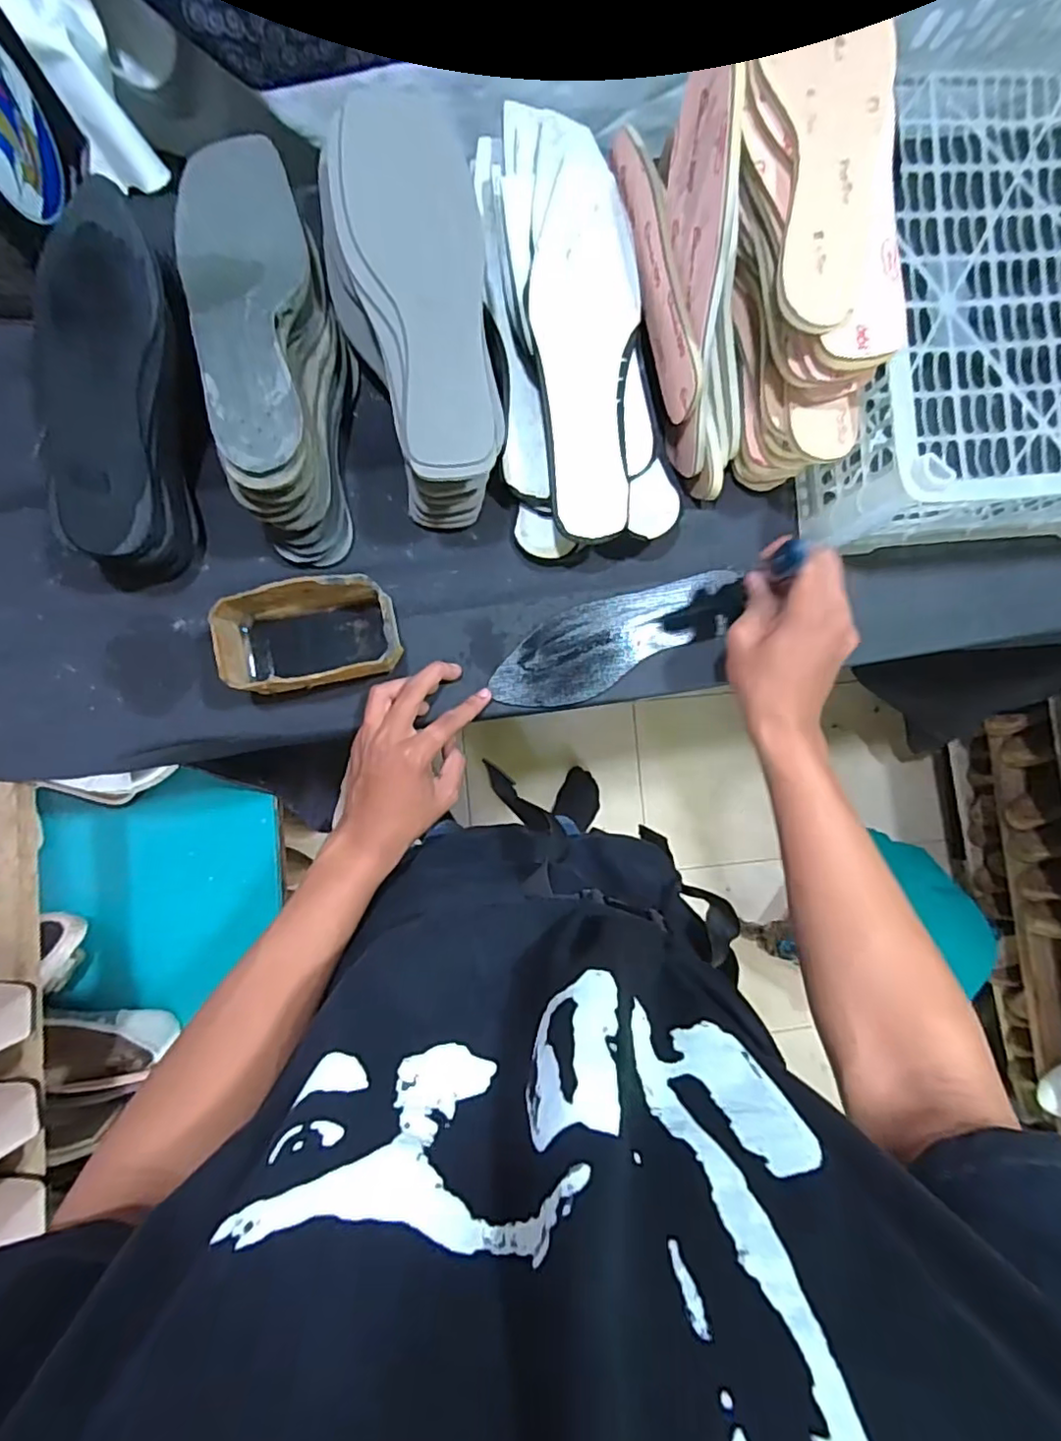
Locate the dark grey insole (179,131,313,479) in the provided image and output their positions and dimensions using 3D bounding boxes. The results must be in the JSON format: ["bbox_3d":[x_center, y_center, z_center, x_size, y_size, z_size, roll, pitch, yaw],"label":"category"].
[{"bbox_3d":[-0.192,-0.275,0.408,0.079,0.032,0.231,-7,80,-5],"label":"dark grey insole"}]

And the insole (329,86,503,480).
[{"bbox_3d":[-0.076,-0.290,0.418,0.091,0.019,0.241,-9,95,-5],"label":"insole"}]

